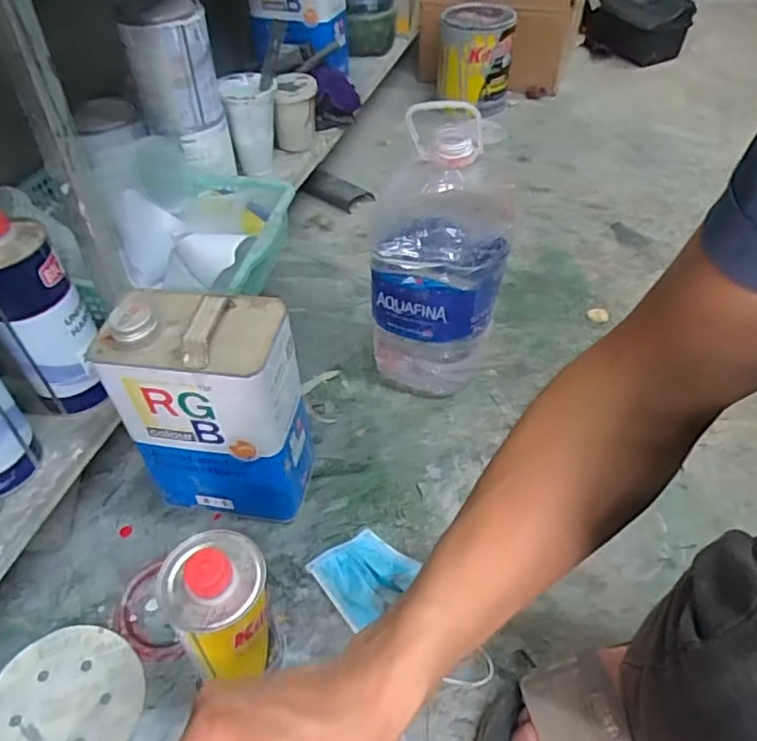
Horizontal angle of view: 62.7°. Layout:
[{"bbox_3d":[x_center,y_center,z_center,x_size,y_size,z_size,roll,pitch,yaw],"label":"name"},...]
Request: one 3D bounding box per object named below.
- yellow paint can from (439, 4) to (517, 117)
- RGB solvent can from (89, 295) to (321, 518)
[{"bbox_3d":[0.217,-0.686,1.387,0.156,0.192,0.154,-1,47,1],"label":"yellow paint can"},{"bbox_3d":[-0.169,0.039,0.663,0.170,0.260,0.111,5,46,7],"label":"RGB solvent can"}]

